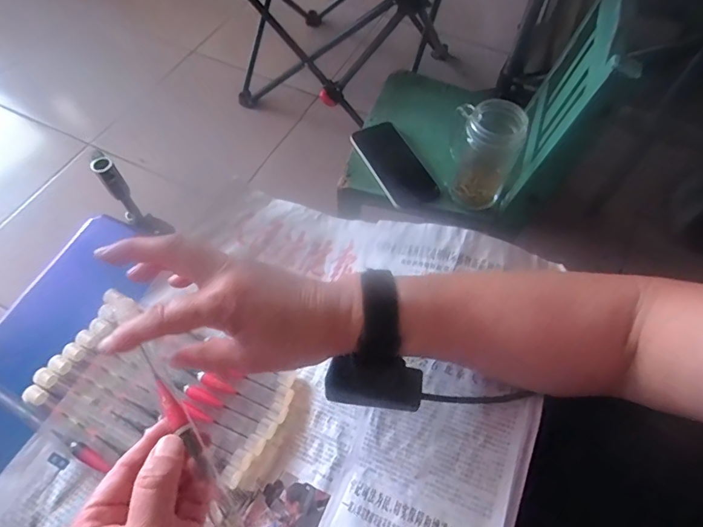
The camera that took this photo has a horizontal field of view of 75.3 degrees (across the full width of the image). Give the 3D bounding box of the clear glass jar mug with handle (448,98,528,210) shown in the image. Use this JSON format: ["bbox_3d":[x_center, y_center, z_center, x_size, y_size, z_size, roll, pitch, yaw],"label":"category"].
[{"bbox_3d":[0.180,-0.149,0.631,0.087,0.145,0.066,17,61,10],"label":"clear glass jar mug with handle"}]

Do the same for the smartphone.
[{"bbox_3d":[0.066,-0.154,0.703,0.073,0.010,0.160,-27,68,-5],"label":"smartphone"}]

